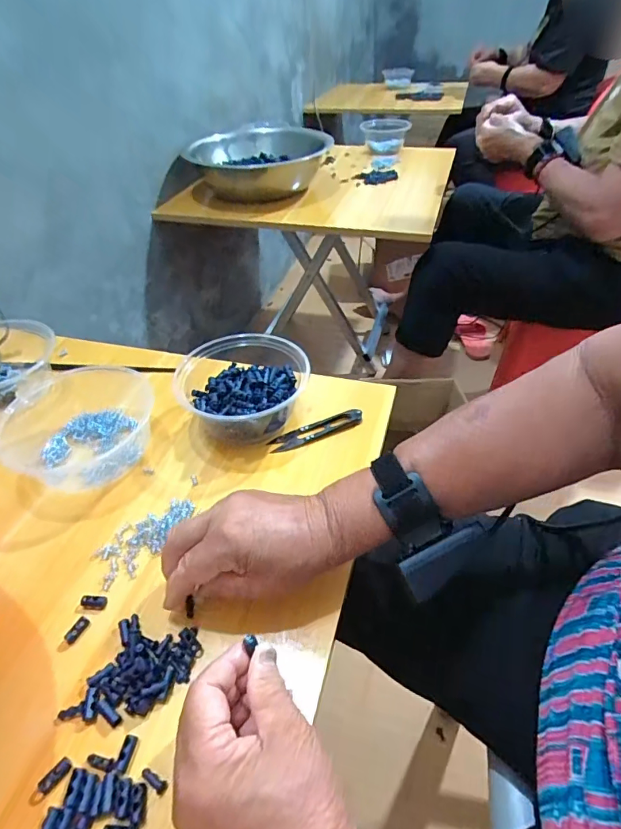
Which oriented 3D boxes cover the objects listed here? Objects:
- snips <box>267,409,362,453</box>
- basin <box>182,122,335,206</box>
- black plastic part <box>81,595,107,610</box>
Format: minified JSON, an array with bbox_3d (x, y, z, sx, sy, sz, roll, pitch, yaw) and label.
[{"bbox_3d":[0.007,0.015,0.478,0.101,0.006,0.025,-16,45,-13],"label":"snips"},{"bbox_3d":[-0.108,-0.556,1.020,0.277,0.095,0.279,-2,44,1],"label":"basin"},{"bbox_3d":[-0.169,0.145,0.356,0.021,0.004,0.010,3,44,7],"label":"black plastic part"}]

